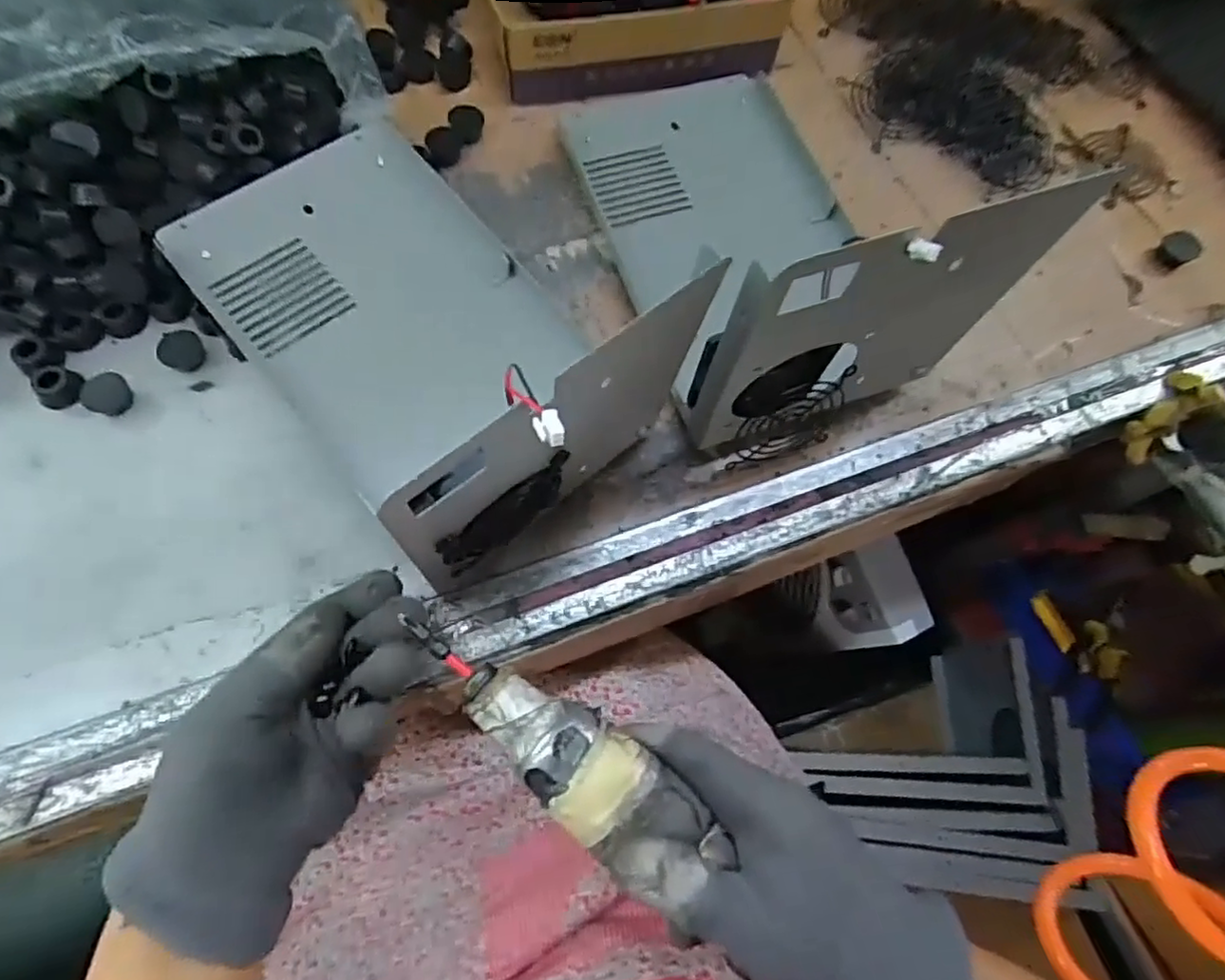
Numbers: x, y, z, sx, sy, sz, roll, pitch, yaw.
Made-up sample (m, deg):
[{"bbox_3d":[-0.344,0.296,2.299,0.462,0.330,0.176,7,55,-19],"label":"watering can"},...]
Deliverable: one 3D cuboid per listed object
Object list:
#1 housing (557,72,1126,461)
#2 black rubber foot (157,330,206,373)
[{"bbox_3d":[0.079,-0.180,0.359,0.147,0.164,0.271,-18,72,-9],"label":"housing"},{"bbox_3d":[-0.256,-0.083,0.395,0.025,0.009,0.025,-1,93,-21],"label":"black rubber foot"}]

